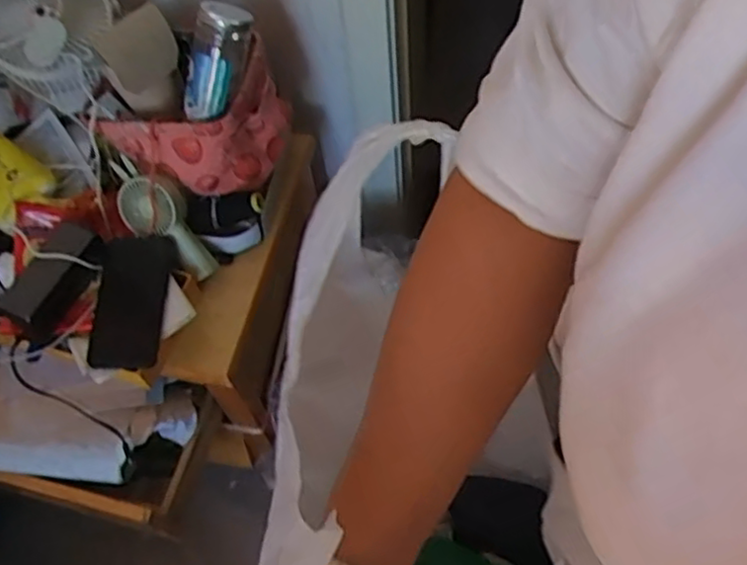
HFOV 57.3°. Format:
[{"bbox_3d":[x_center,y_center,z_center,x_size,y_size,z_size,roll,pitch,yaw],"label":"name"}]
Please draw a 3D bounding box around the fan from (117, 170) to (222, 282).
[{"bbox_3d":[-0.244,-0.067,0.828,0.069,0.042,0.145,-44,102,-20],"label":"fan"}]

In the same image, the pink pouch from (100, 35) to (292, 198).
[{"bbox_3d":[-0.197,-0.193,0.828,0.216,0.138,0.116,-33,62,-15],"label":"pink pouch"}]

